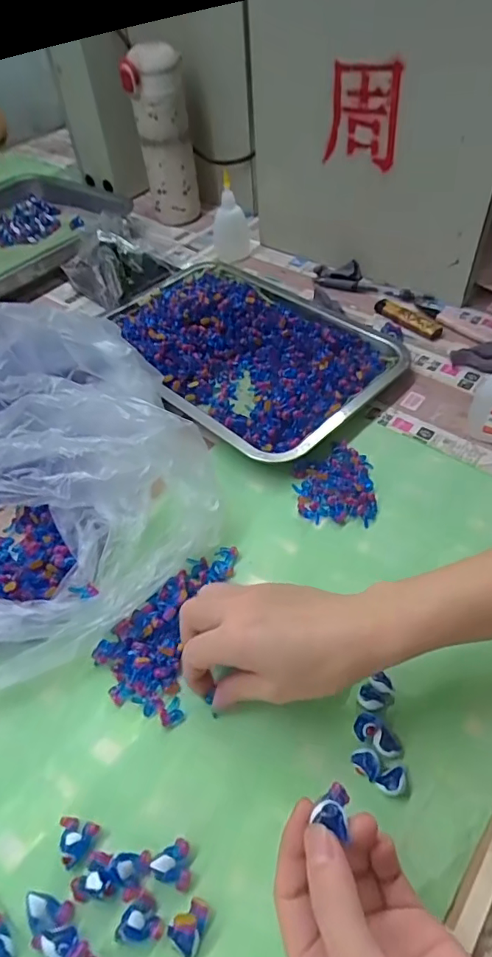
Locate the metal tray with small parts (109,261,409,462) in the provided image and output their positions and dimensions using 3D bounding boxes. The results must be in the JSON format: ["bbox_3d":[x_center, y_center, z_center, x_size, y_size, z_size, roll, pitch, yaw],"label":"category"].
[{"bbox_3d":[-0.009,-0.141,0.532,0.208,0.036,0.309,-37,56,-25],"label":"metal tray with small parts"}]

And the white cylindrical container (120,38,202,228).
[{"bbox_3d":[-0.111,-0.455,0.699,0.071,0.193,0.071,-12,49,-6],"label":"white cylindrical container"}]

